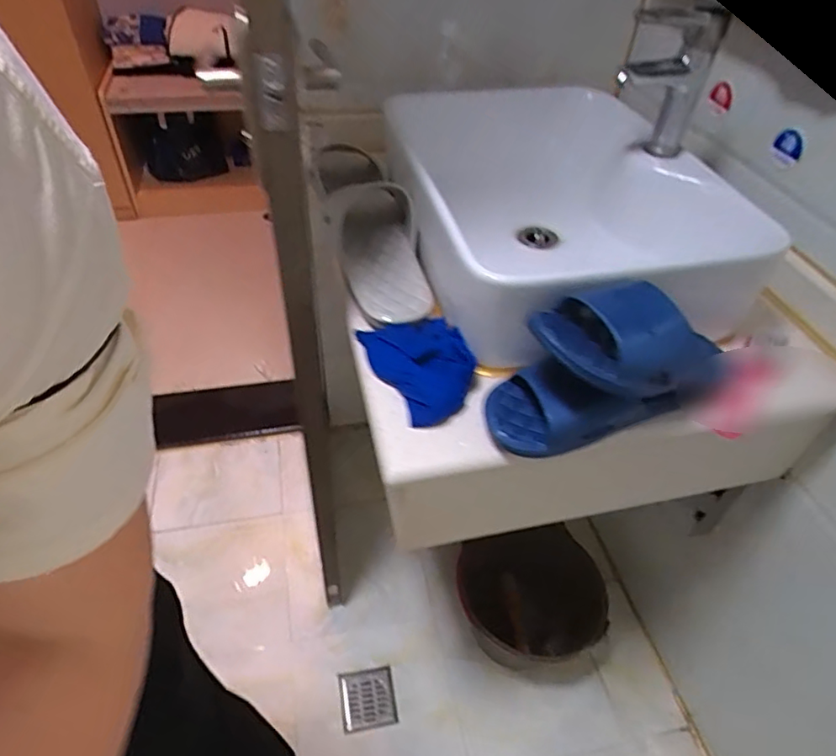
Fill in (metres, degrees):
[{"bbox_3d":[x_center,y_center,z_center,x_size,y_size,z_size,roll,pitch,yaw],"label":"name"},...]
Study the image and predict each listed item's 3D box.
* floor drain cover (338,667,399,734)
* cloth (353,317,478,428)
[{"bbox_3d":[-0.096,0.616,1.077,0.102,0.010,0.103,-7,47,-11],"label":"floor drain cover"},{"bbox_3d":[0.004,-0.020,0.609,0.096,0.040,0.148,-18,50,-21],"label":"cloth"}]

